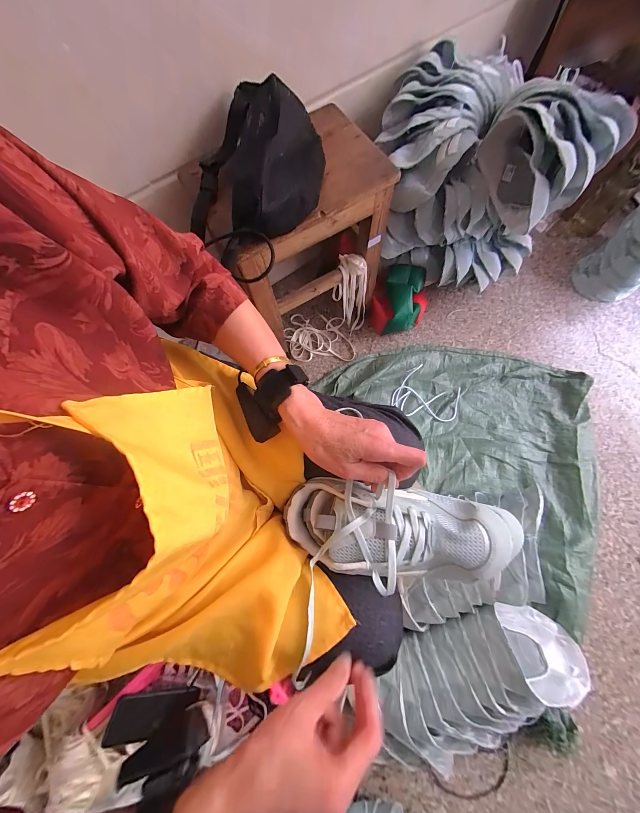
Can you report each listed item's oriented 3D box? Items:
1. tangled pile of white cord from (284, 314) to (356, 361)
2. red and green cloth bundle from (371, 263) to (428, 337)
[{"bbox_3d":[-0.002,-0.224,0.929,0.220,0.016,0.167,2,73,3],"label":"tangled pile of white cord"},{"bbox_3d":[0.239,-0.311,0.881,0.162,0.129,0.190,16,74,7],"label":"red and green cloth bundle"}]

